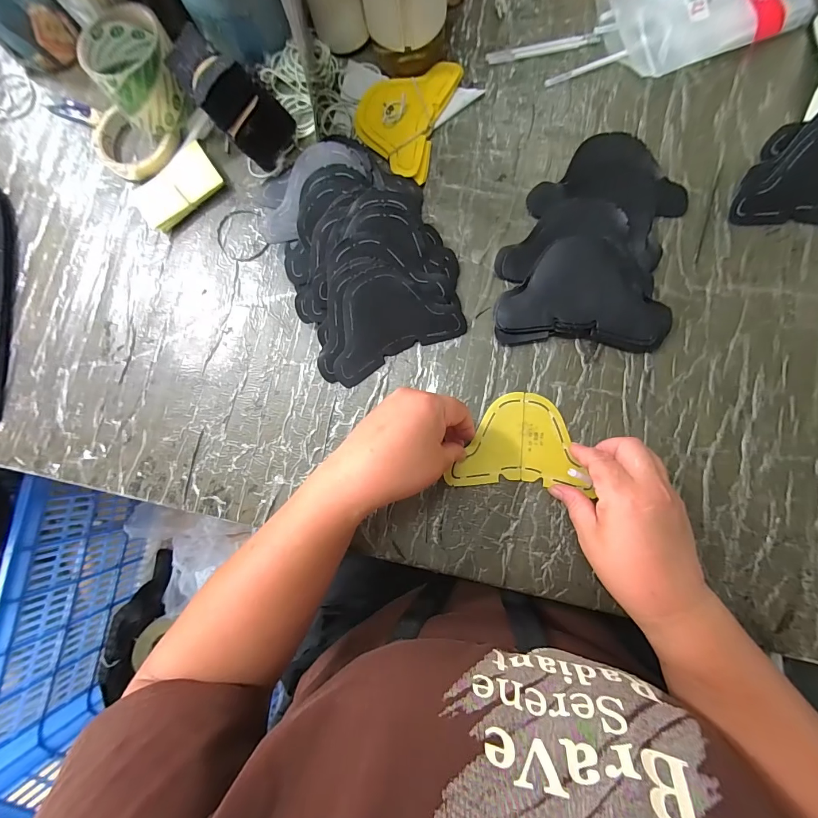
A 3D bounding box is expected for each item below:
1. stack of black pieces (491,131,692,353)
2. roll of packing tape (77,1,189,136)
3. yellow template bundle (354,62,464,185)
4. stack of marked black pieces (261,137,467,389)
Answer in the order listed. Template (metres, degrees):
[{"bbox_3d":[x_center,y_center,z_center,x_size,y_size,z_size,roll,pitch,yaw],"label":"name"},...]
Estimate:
[{"bbox_3d":[0.173,-0.161,0.352,0.151,0.018,0.211,12,85,7],"label":"stack of black pieces"},{"bbox_3d":[-0.280,-0.354,0.395,0.084,0.077,0.086,-1,84,6],"label":"roll of packing tape"},{"bbox_3d":[-0.009,-0.313,0.396,0.093,0.013,0.131,18,86,8],"label":"yellow template bundle"},{"bbox_3d":[-0.047,-0.152,0.360,0.155,0.046,0.212,-24,82,3],"label":"stack of marked black pieces"}]

